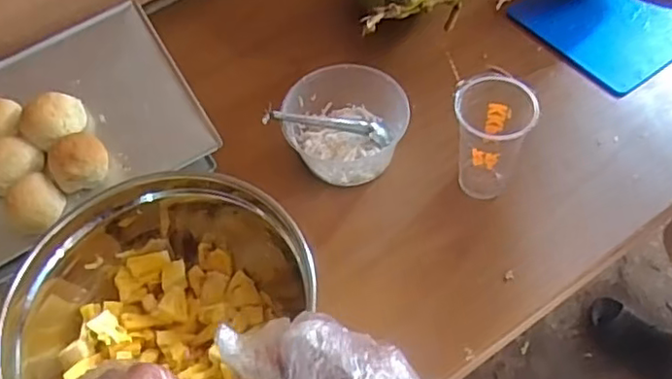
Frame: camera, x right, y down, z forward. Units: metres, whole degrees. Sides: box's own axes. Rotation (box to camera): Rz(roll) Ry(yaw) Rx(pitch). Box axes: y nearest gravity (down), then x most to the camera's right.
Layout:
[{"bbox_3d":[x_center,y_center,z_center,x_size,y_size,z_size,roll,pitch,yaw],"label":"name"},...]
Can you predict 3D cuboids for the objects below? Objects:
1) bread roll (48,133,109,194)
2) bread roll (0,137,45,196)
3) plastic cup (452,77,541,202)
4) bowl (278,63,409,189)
[{"bbox_3d":[-0.348,-0.036,0.832,0.078,0.044,0.065,-9,58,0],"label":"bread roll"},{"bbox_3d":[-0.445,-0.036,0.844,0.067,0.038,0.083,33,66,23],"label":"bread roll"},{"bbox_3d":[0.194,-0.068,0.809,0.086,0.155,0.104,10,60,11],"label":"plastic cup"},{"bbox_3d":[0.013,-0.096,0.887,0.154,0.075,0.159,-2,58,4],"label":"bowl"}]

